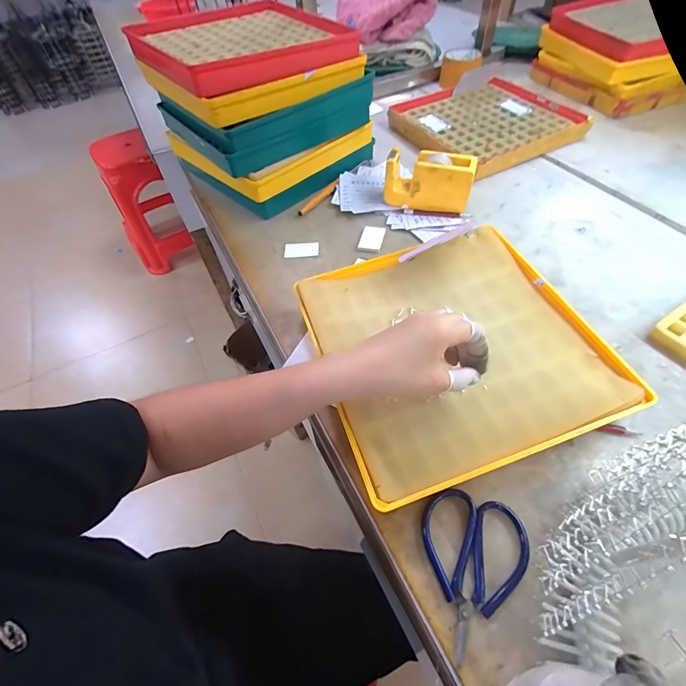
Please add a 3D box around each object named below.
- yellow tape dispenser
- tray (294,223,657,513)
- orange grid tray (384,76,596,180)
[{"bbox_3d":[0.132,-0.250,0.552,0.131,0.074,0.052,11,55,12],"label":"yellow tape dispenser"},{"bbox_3d":[0.112,-0.004,0.381,0.269,0.033,0.262,-17,54,-8],"label":"tray"},{"bbox_3d":[0.284,-0.444,0.711,0.291,0.035,0.280,-23,55,-12],"label":"orange grid tray"}]

